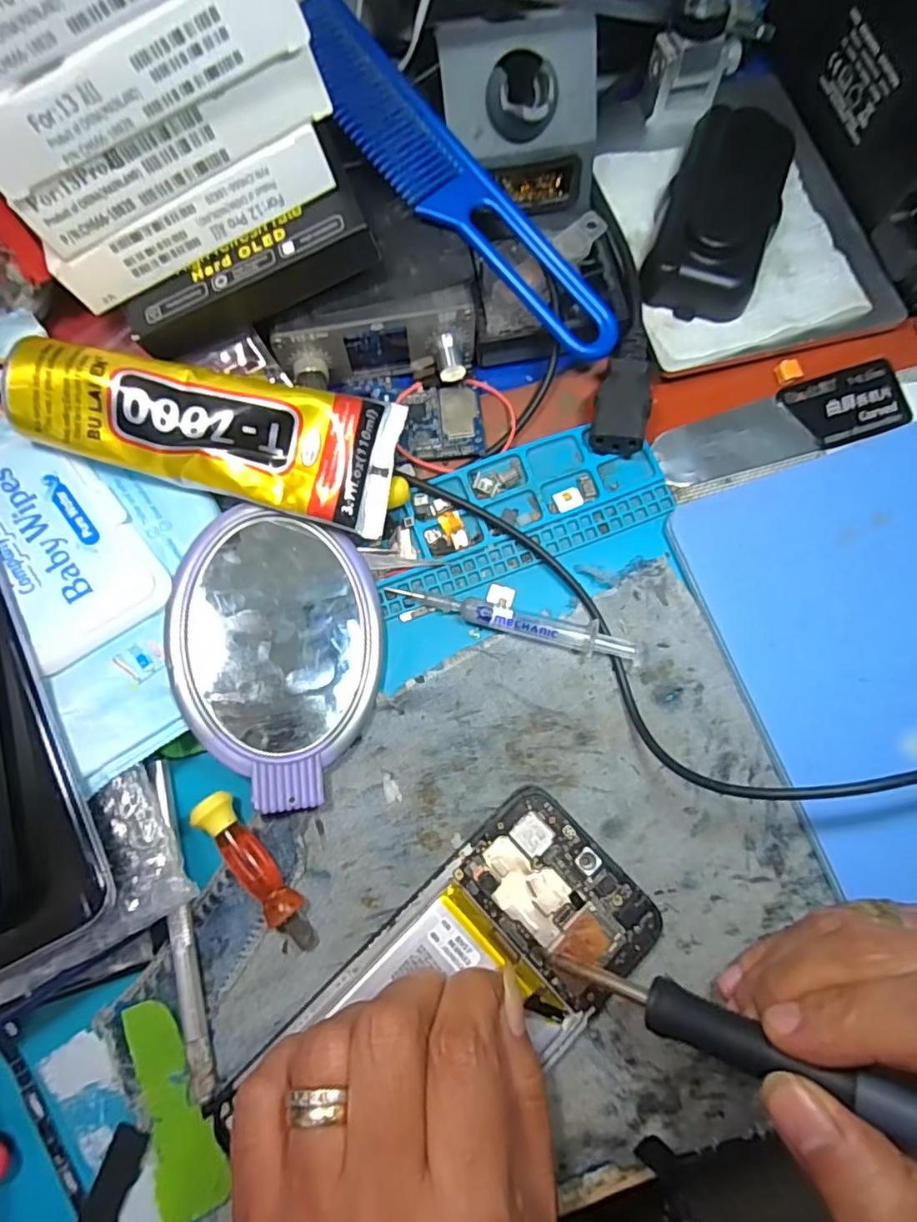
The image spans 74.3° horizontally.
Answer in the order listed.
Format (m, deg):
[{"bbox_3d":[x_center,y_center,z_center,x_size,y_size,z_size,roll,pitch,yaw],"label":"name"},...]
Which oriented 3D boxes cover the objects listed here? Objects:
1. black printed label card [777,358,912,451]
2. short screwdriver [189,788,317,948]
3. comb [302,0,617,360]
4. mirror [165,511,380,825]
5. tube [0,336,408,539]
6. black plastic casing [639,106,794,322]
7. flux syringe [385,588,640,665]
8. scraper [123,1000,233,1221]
[{"bbox_3d":[0.177,-0.093,0.276,0.054,0.004,0.032,-16,88,-1],"label":"black printed label card"},{"bbox_3d":[-0.075,0.099,0.229,0.013,0.014,0.067,-37,81,-7],"label":"short screwdriver"},{"bbox_3d":[-0.002,-0.178,0.256,0.037,0.004,0.183,-44,94,-12],"label":"comb"},{"bbox_3d":[-0.071,0.017,0.244,0.079,0.012,0.117,-14,80,-18],"label":"mirror"},{"bbox_3d":[-0.096,-0.069,0.238,0.141,0.023,0.050,10,79,-12],"label":"tube"},{"bbox_3d":[0.120,-0.182,0.275,0.049,0.023,0.098,20,79,4],"label":"black plastic casing"},{"bbox_3d":[0.024,0.005,0.252,0.106,0.009,0.013,13,79,3],"label":"flux syringe"},{"bbox_3d":[-0.102,0.176,0.214,0.024,0.005,0.072,-23,82,-5],"label":"scraper"}]

